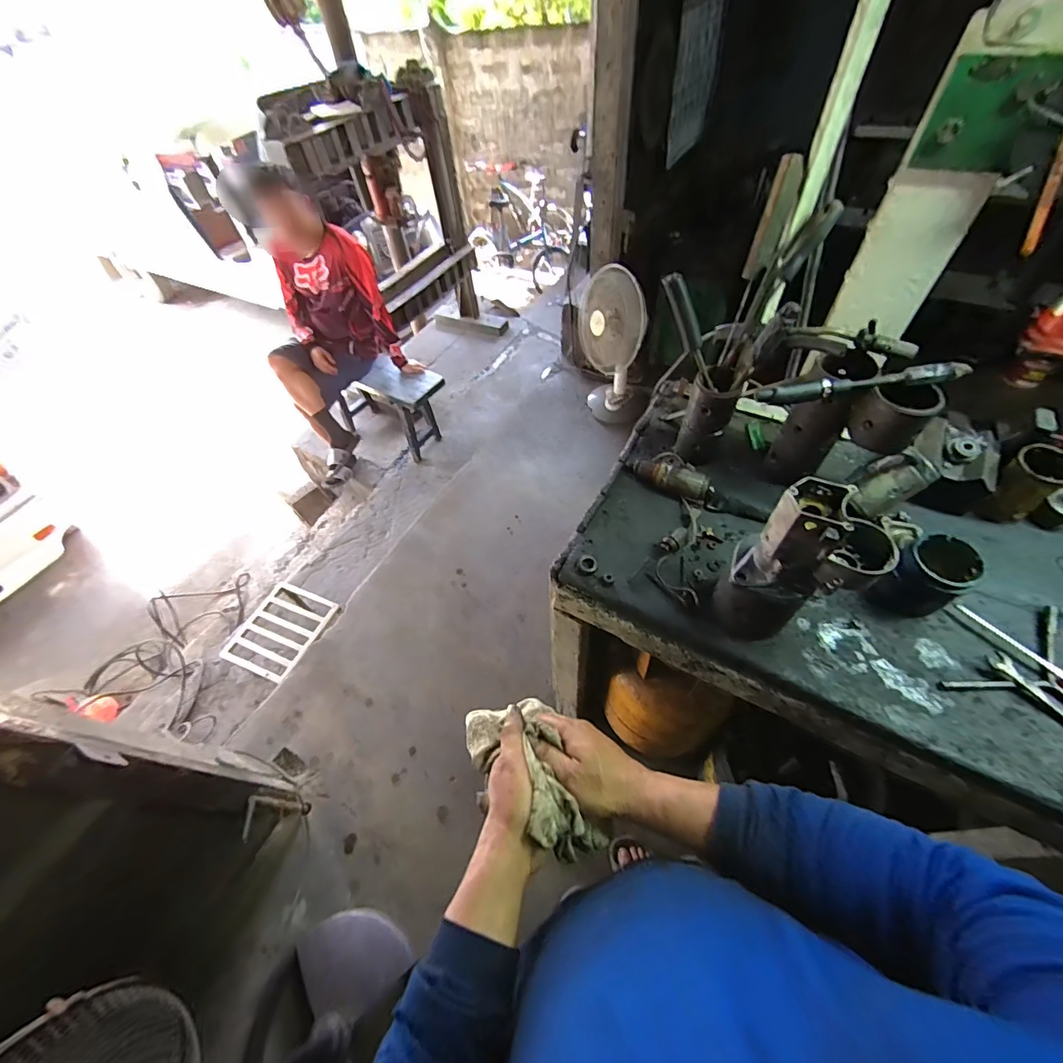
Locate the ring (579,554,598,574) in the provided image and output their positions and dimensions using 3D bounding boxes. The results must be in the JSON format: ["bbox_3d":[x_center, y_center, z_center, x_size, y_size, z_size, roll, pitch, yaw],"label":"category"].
[{"bbox_3d":[0.098,0.057,0.779,0.031,0.015,0.037,-2,54,3],"label":"ring"}]

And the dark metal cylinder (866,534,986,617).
[{"bbox_3d":[0.584,0.067,0.668,0.089,0.108,0.082,-34,58,-18],"label":"dark metal cylinder"}]

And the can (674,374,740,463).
[{"bbox_3d":[0.325,-0.202,0.839,0.079,0.162,0.065,21,59,19],"label":"can"}]

